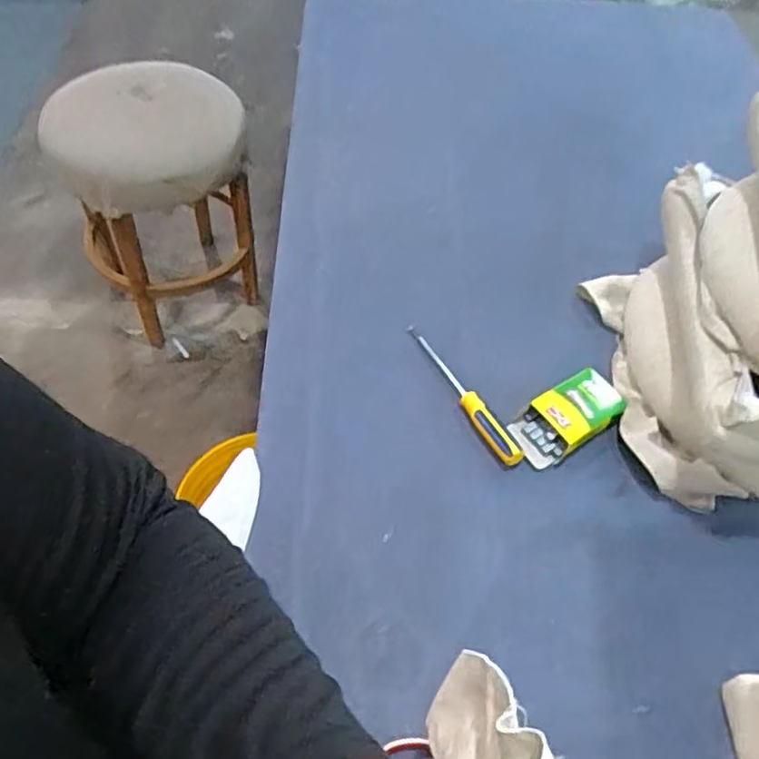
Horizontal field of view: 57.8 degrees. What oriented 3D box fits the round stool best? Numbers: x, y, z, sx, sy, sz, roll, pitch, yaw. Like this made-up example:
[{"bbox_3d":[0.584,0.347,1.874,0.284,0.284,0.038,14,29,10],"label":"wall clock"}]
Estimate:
[{"bbox_3d":[-0.543,-0.415,1.766,0.430,0.624,0.490,-7,55,-10],"label":"round stool"}]

